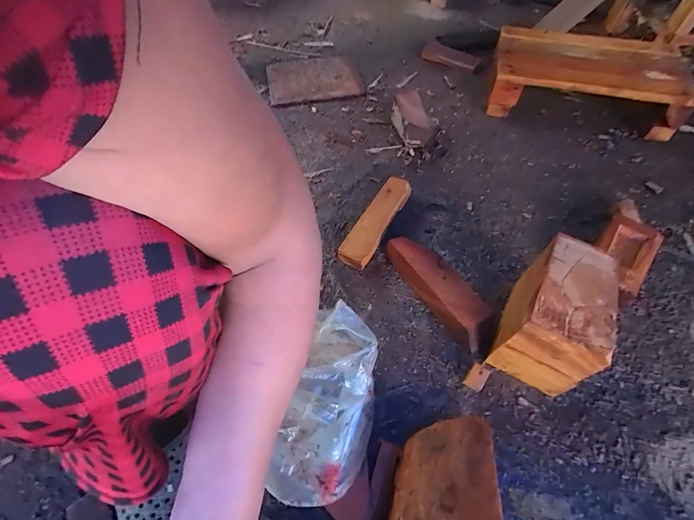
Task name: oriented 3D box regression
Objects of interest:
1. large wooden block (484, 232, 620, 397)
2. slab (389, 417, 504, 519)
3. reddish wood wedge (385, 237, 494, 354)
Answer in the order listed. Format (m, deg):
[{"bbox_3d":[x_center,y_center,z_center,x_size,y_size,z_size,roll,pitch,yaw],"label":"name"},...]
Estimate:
[{"bbox_3d":[0.257,0.072,0.461,0.094,0.146,0.138,25,59,15],"label":"large wooden block"},{"bbox_3d":[0.099,0.231,0.379,0.111,0.028,0.164,-5,24,17],"label":"slab"},{"bbox_3d":[0.137,0.039,0.539,0.070,0.053,0.193,-29,61,-19],"label":"reddish wood wedge"}]

